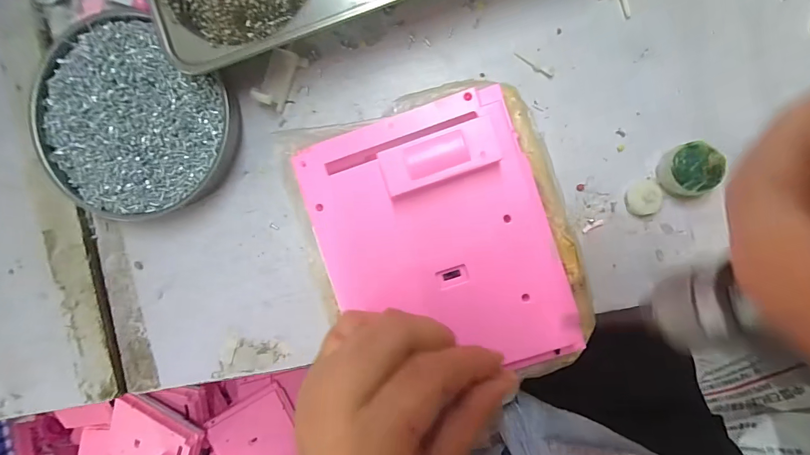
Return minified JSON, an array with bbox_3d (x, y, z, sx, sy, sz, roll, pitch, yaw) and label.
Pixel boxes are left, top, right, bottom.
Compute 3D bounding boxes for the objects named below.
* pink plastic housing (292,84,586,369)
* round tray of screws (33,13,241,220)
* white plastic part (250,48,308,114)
[{"bbox_3d":[0.016,0.008,0.204,0.124,0.024,0.146,-17,91,5],"label":"pink plastic housing"},{"bbox_3d":[-0.187,-0.070,0.263,0.133,0.024,0.123,0,93,4],"label":"round tray of screws"},{"bbox_3d":[-0.089,-0.104,0.260,0.023,0.018,0.041,26,95,3],"label":"white plastic part"}]

